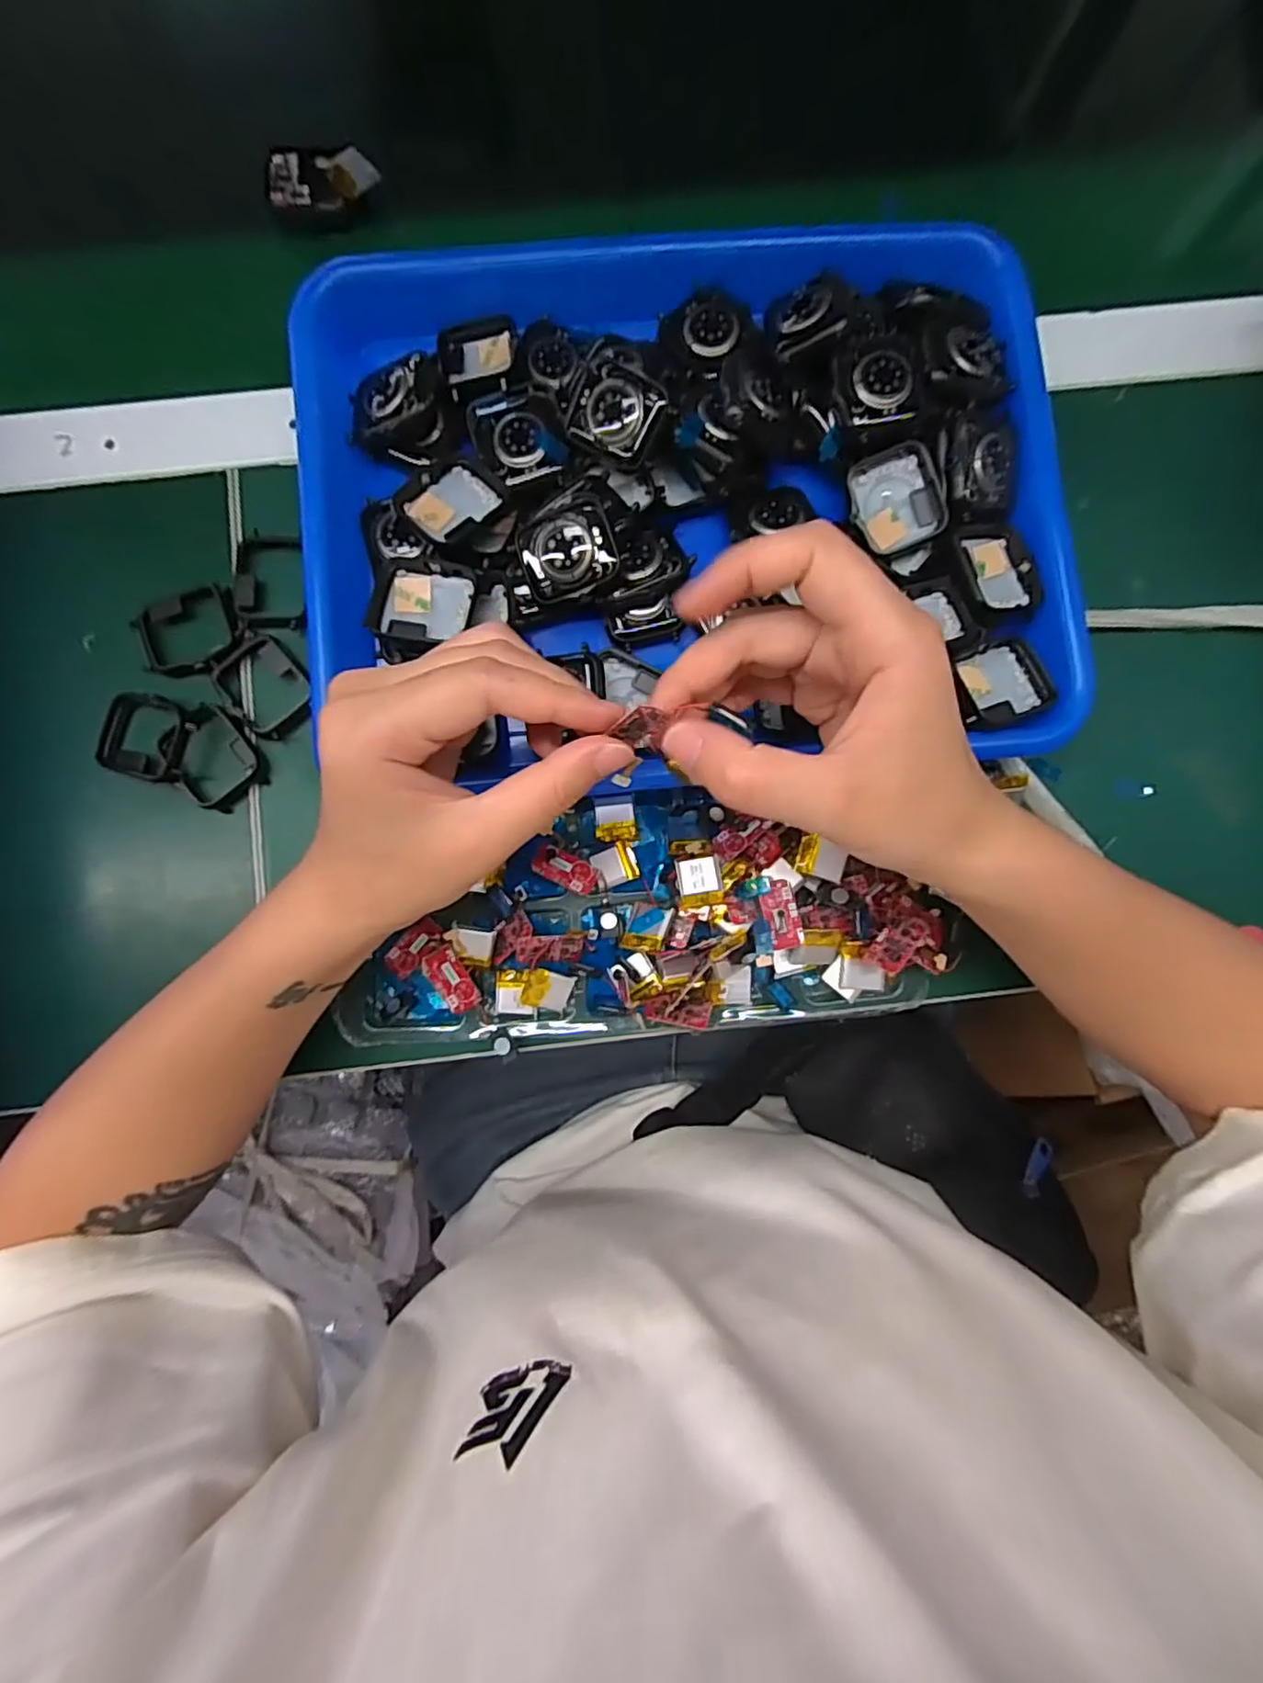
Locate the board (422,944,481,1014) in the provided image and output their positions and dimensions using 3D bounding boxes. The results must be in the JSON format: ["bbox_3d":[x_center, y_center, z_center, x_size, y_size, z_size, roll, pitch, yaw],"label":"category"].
[{"bbox_3d":[-0.079,0.061,0.285,0.014,0.005,0.030,-30,100,-3],"label":"board"}]

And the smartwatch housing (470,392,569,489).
[{"bbox_3d":[-0.049,-0.176,0.287,0.036,0.016,0.046,-23,85,-3],"label":"smartwatch housing"}]

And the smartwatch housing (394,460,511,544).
[{"bbox_3d":[-0.076,-0.146,0.276,0.042,0.009,0.031,-36,86,-4],"label":"smartwatch housing"}]

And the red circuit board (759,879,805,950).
[{"bbox_3d":[0.064,0.031,0.276,0.014,0.004,0.029,-8,72,-1],"label":"red circuit board"}]

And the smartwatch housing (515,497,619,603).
[{"bbox_3d":[-0.028,-0.123,0.271,0.038,0.011,0.035,-18,85,-2],"label":"smartwatch housing"}]

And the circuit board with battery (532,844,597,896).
[{"bbox_3d":[-0.029,0.012,0.289,0.029,0.004,0.015,27,69,0],"label":"circuit board with battery"}]

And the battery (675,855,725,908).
[{"bbox_3d":[0.030,0.018,0.280,0.019,0.005,0.021,-9,96,1],"label":"battery"}]

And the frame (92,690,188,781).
[{"bbox_3d":[-0.222,-0.048,0.296,0.041,0.013,0.038,12,84,1],"label":"frame"}]

